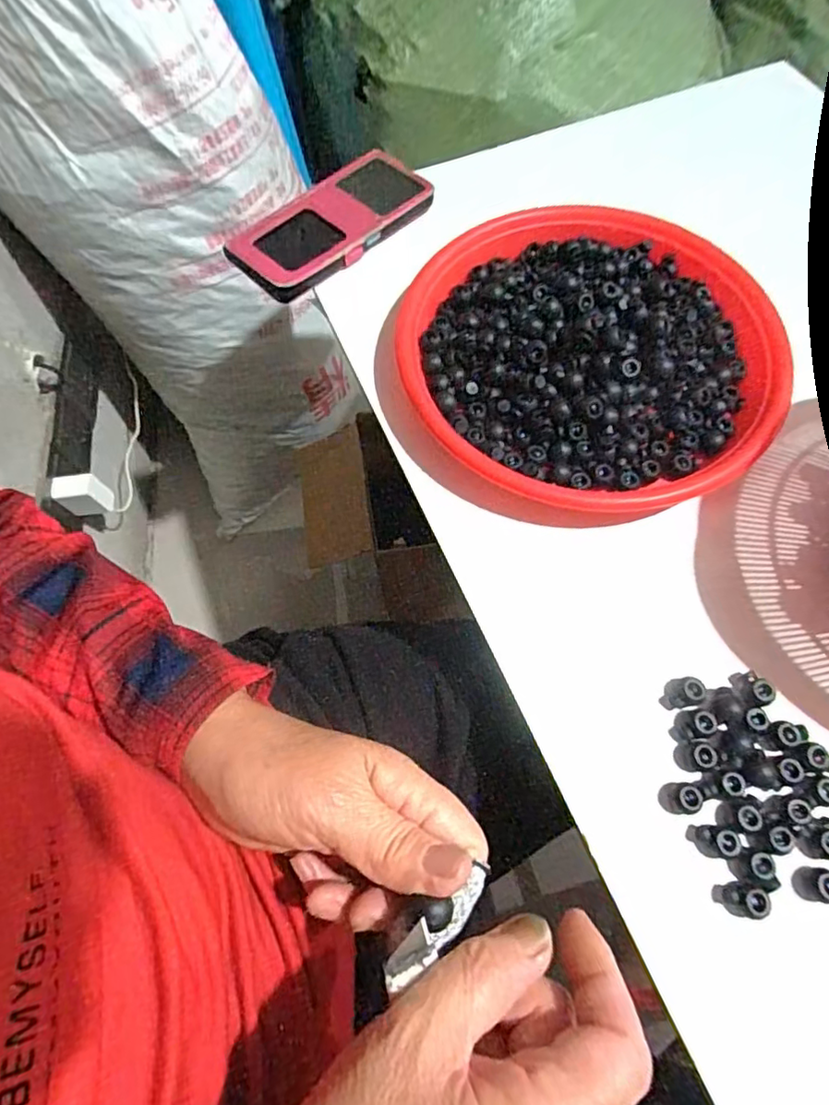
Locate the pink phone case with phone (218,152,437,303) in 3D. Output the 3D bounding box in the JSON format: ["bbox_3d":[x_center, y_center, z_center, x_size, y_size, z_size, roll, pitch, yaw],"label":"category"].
[{"bbox_3d":[-0.065,-0.258,0.452,0.155,0.016,0.077,-42,72,-15],"label":"pink phone case with phone"}]

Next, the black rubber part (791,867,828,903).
[{"bbox_3d":[0.197,0.161,0.281,0.023,0.010,0.015,1,67,2],"label":"black rubber part"}]

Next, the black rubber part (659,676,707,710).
[{"bbox_3d":[0.147,0.077,0.317,0.022,0.011,0.015,-11,67,-4],"label":"black rubber part"}]

